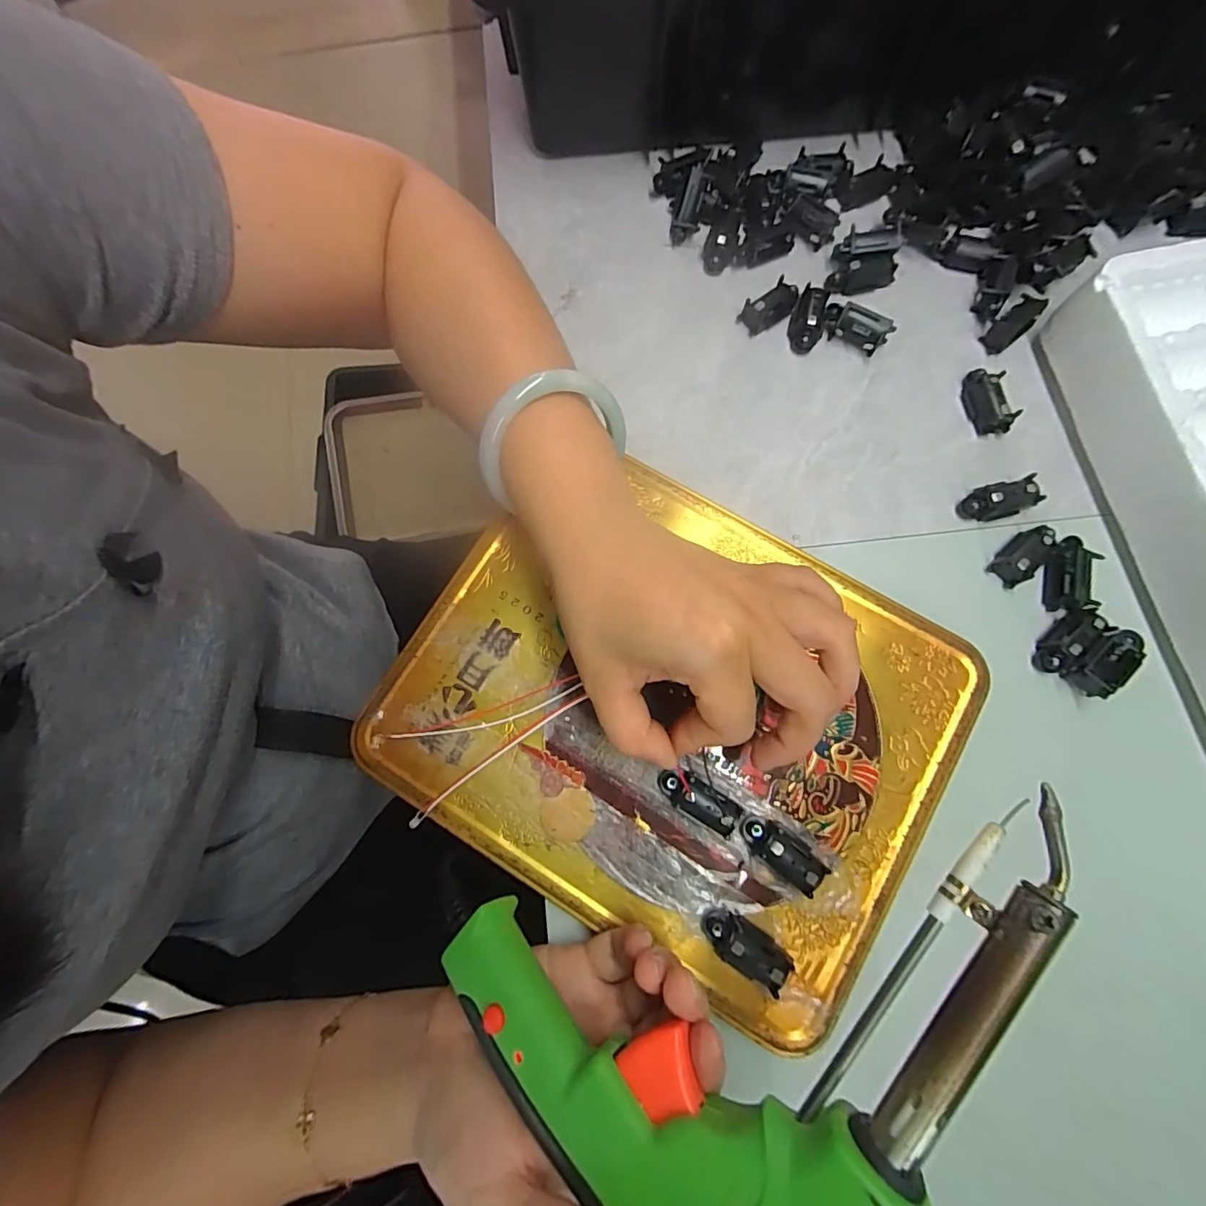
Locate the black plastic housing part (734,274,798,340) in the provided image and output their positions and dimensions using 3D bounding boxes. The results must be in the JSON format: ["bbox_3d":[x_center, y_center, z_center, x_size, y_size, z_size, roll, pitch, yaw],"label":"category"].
[{"bbox_3d":[0.093,-0.165,0.291,0.033,0.013,0.018,-38,80,-6],"label":"black plastic housing part"}]

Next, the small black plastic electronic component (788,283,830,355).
[{"bbox_3d":[0.113,-0.157,0.286,0.017,0.013,0.035,11,78,4],"label":"small black plastic electronic component"}]

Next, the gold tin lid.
[{"bbox_3d":[0.032,0.046,0.233,0.240,0.018,0.192,33,81,6],"label":"gold tin lid"}]

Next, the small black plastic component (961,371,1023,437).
[{"bbox_3d":[0.202,-0.106,0.272,0.015,0.010,0.036,-13,78,-1],"label":"small black plastic component"}]

